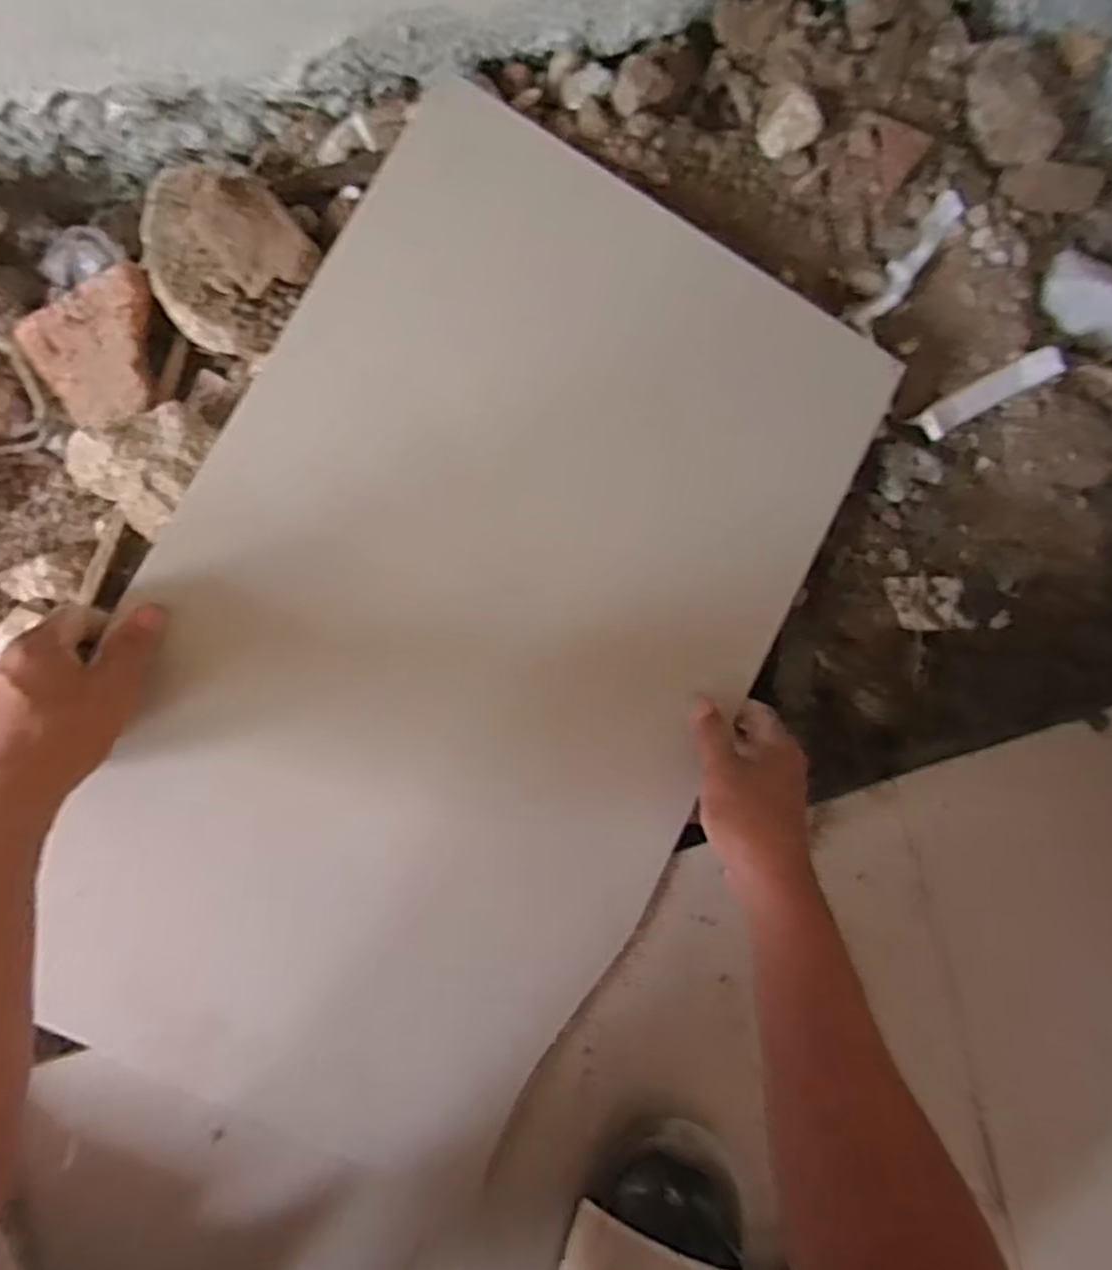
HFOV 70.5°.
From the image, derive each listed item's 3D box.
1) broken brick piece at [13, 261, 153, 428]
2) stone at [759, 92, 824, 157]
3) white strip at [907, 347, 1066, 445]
[{"bbox_3d":[-0.271,-0.172,0.479,0.083,0.032,0.071,-34,95,-7],"label":"broken brick piece"},{"bbox_3d":[0.155,-0.335,0.524,0.034,0.039,0.029,42,84,-7],"label":"stone"},{"bbox_3d":[0.304,-0.170,0.554,0.099,0.027,0.021,-29,94,5],"label":"white strip"}]

